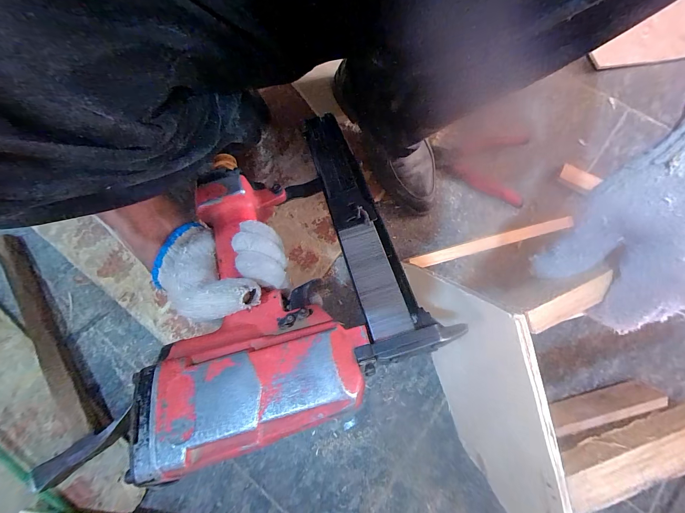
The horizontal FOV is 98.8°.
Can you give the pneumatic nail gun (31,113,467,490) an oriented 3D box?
[{"bbox_3d":[-0.078,-0.005,0.269,0.251,0.110,0.286,-21,76,-4],"label":"pneumatic nail gun"}]

